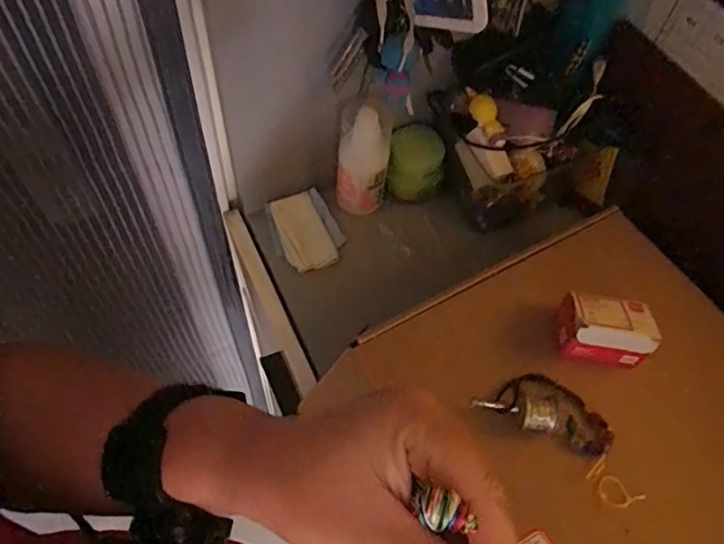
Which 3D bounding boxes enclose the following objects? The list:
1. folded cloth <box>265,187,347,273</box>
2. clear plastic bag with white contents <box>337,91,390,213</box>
[{"bbox_3d":[-0.055,-0.039,0.526,0.062,0.011,0.078,-25,79,-6],"label":"folded cloth"},{"bbox_3d":[0.002,-0.105,0.497,0.045,0.118,0.032,6,57,-1],"label":"clear plastic bag with white contents"}]

